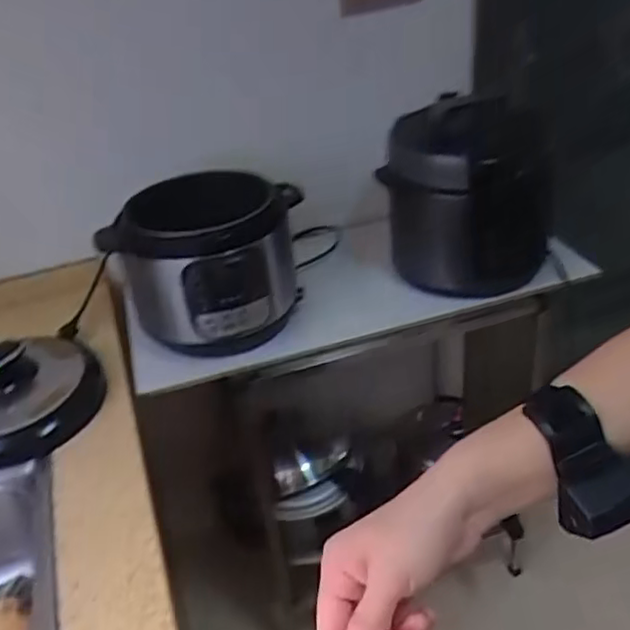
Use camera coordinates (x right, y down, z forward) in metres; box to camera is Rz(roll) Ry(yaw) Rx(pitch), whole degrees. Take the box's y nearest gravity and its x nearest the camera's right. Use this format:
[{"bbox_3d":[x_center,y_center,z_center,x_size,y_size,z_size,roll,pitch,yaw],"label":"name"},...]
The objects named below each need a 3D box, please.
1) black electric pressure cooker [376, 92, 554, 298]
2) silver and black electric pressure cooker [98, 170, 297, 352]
[{"bbox_3d":[0.260,-0.186,1.125,0.250,0.286,0.229,5,35,17],"label":"black electric pressure cooker"},{"bbox_3d":[-0.171,-0.086,1.110,0.292,0.235,0.248,-12,33,-8],"label":"silver and black electric pressure cooker"}]

